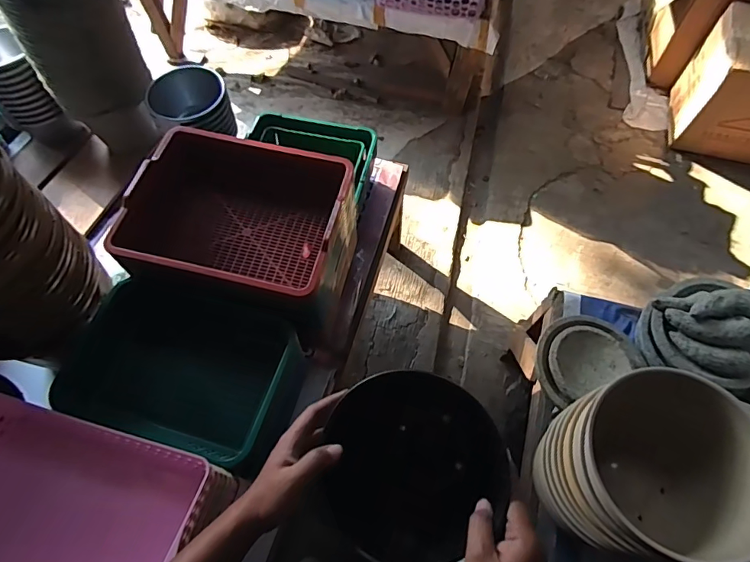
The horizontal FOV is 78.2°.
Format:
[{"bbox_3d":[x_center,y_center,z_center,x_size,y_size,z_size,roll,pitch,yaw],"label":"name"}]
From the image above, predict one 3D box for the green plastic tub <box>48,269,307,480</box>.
[{"bbox_3d":[-0.326,0.156,0.847,0.338,0.163,0.277,15,62,9],"label":"green plastic tub"}]

